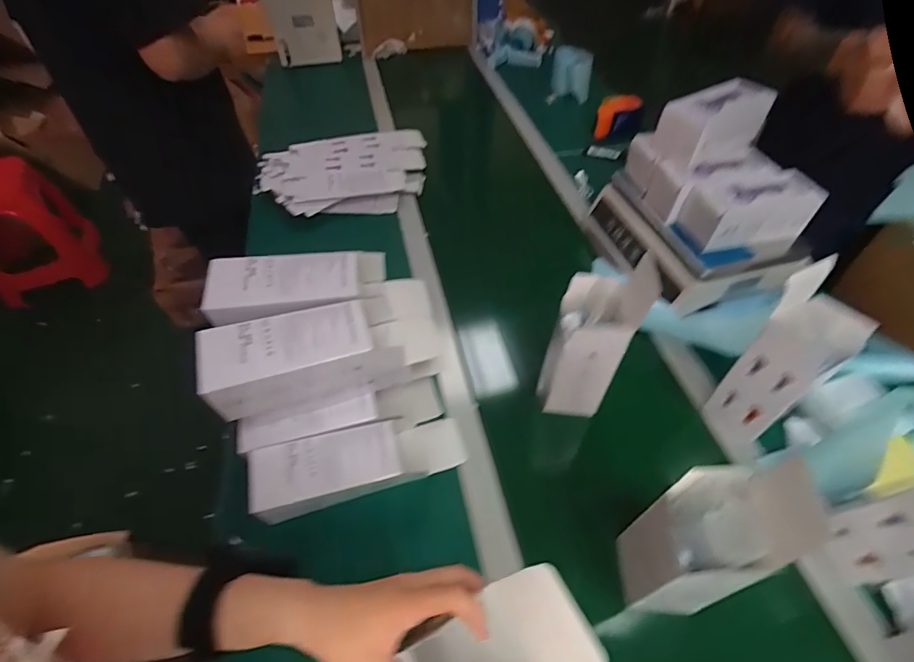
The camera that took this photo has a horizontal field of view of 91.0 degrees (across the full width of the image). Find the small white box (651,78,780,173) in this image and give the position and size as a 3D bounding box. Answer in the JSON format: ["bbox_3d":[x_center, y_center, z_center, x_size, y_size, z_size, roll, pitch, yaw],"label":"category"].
[{"bbox_3d":[0.402,-0.320,0.692,0.169,0.076,0.087,-23,54,-18],"label":"small white box"}]

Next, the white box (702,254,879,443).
[{"bbox_3d":[0.384,0.032,0.526,0.078,0.223,0.081,-30,56,-22],"label":"white box"}]

